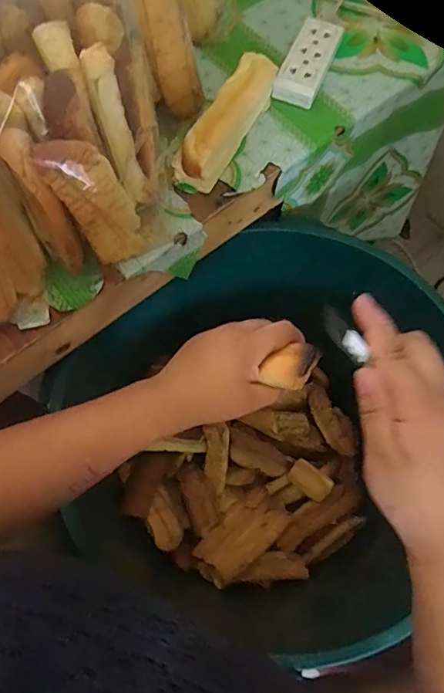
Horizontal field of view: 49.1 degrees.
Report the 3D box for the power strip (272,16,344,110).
[{"bbox_3d":[0.092,-0.300,0.514,0.044,0.023,0.098,23,72,6],"label":"power strip"}]

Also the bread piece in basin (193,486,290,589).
[{"bbox_3d":[0.030,0.265,0.686,0.150,0.025,0.069,-36,73,-28],"label":"bread piece in basin"}]

